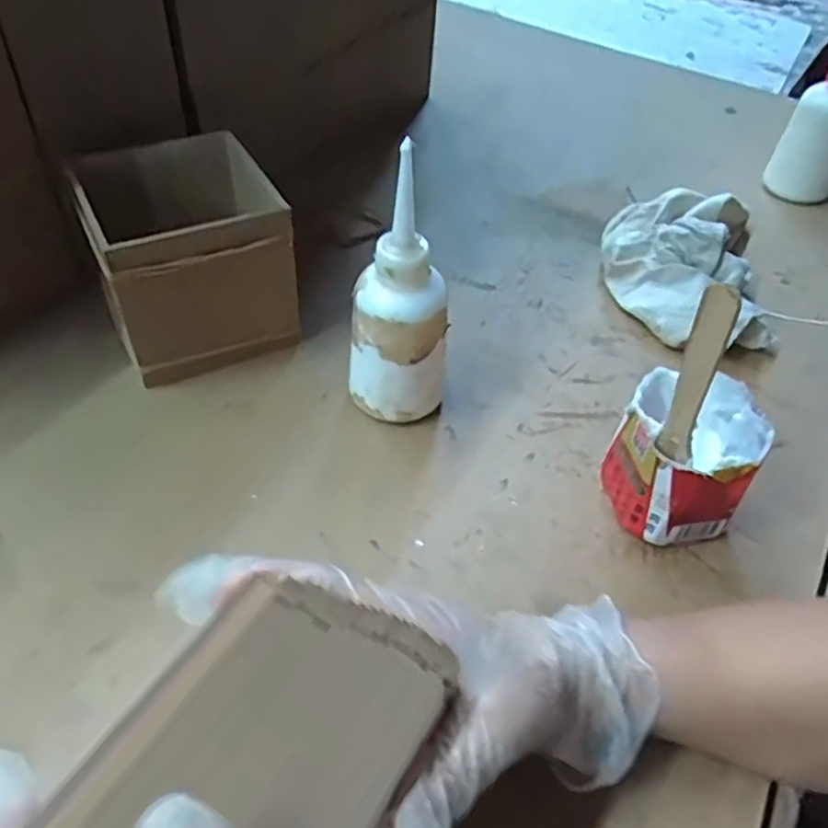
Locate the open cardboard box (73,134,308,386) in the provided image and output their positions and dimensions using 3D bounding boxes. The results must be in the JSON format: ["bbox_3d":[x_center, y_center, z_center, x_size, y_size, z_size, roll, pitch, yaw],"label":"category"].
[{"bbox_3d":[-0.150,-0.107,0.459,0.113,0.104,0.118,-19,52,-21],"label":"open cardboard box"}]

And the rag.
[{"bbox_3d":[0.216,-0.126,0.540,0.126,0.057,0.181,11,48,5],"label":"rag"}]

